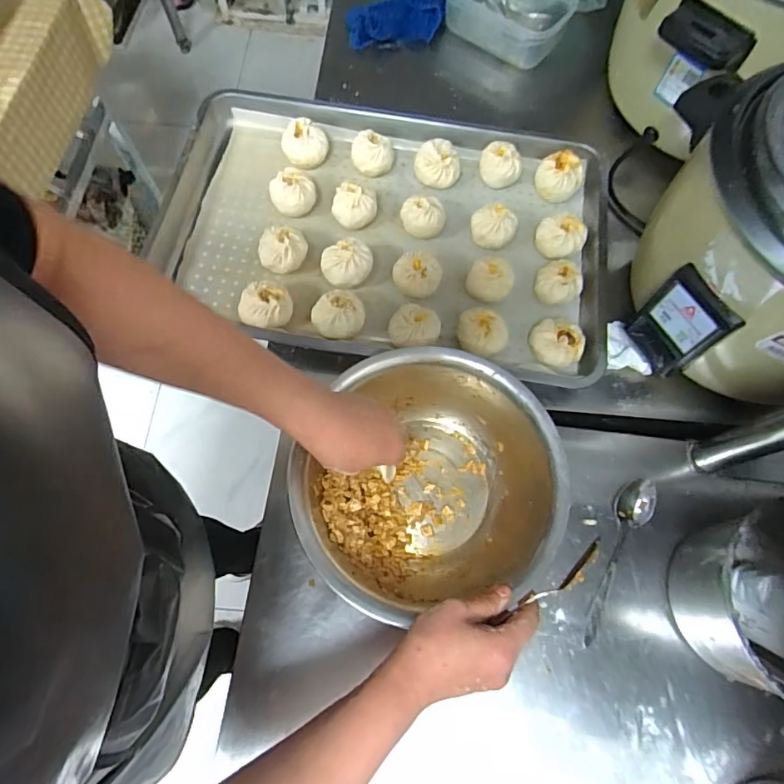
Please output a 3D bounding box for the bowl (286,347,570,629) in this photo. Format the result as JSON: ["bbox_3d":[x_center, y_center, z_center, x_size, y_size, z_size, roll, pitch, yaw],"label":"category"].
[{"bbox_3d":[0.032,0.091,0.532,0.265,0.096,0.249,1,69,-3],"label":"bowl"}]

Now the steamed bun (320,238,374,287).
[{"bbox_3d":[-0.059,-0.165,0.650,0.067,0.046,0.058,-28,73,-13],"label":"steamed bun"}]

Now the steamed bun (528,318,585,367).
[{"bbox_3d":[0.201,-0.059,0.613,0.065,0.039,0.058,35,73,12],"label":"steamed bun"}]

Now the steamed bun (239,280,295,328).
[{"bbox_3d":[-0.158,-0.105,0.627,0.062,0.044,0.059,1,69,-3],"label":"steamed bun"}]

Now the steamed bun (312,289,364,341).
[{"bbox_3d":[-0.067,-0.093,0.621,0.063,0.047,0.054,-2,69,-4],"label":"steamed bun"}]

